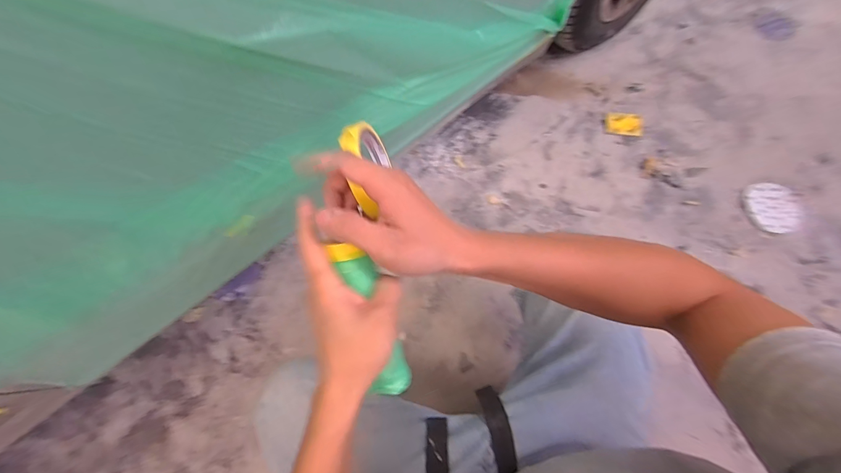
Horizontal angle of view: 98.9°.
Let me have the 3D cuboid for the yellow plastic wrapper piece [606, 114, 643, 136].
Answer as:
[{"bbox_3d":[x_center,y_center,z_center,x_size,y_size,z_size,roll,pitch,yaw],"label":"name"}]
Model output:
[{"bbox_3d":[0.626,-0.342,1.095,0.111,0.018,0.069,2,71,2],"label":"yellow plastic wrapper piece"}]

